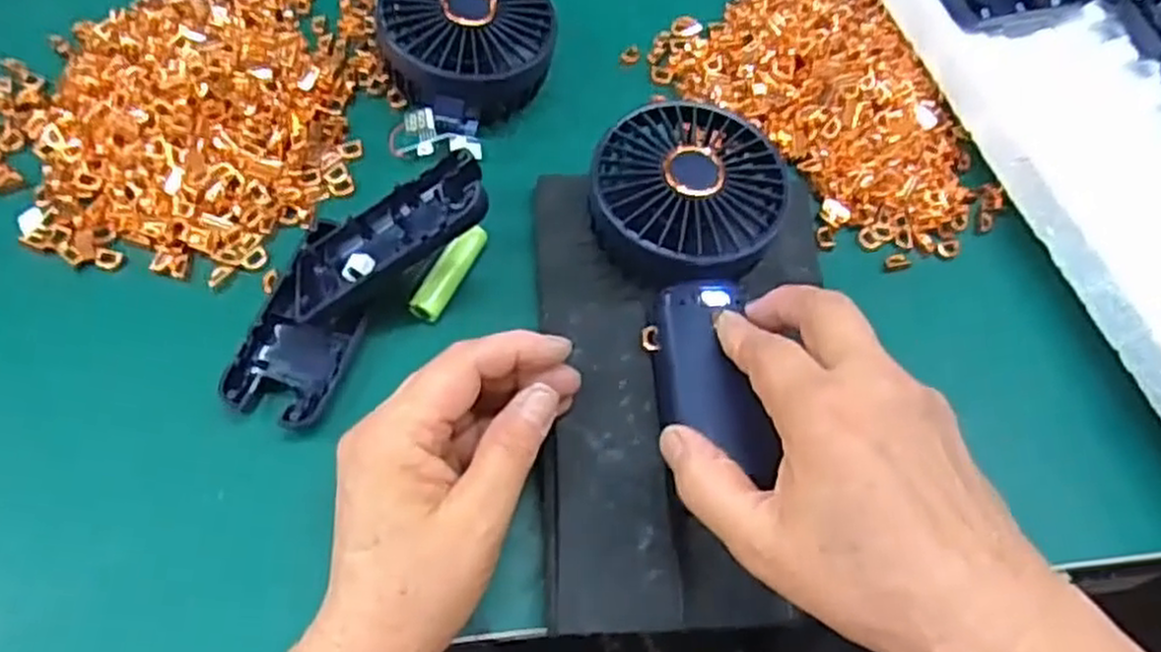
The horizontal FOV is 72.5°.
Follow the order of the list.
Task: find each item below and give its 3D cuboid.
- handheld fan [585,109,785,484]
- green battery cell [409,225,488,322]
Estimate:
[{"bbox_3d":[0.050,-0.019,0.342,0.084,0.032,0.166,0,68,-4],"label":"handheld fan"},{"bbox_3d":[-0.060,-0.024,0.366,0.014,0.017,0.050,26,64,7],"label":"green battery cell"}]

